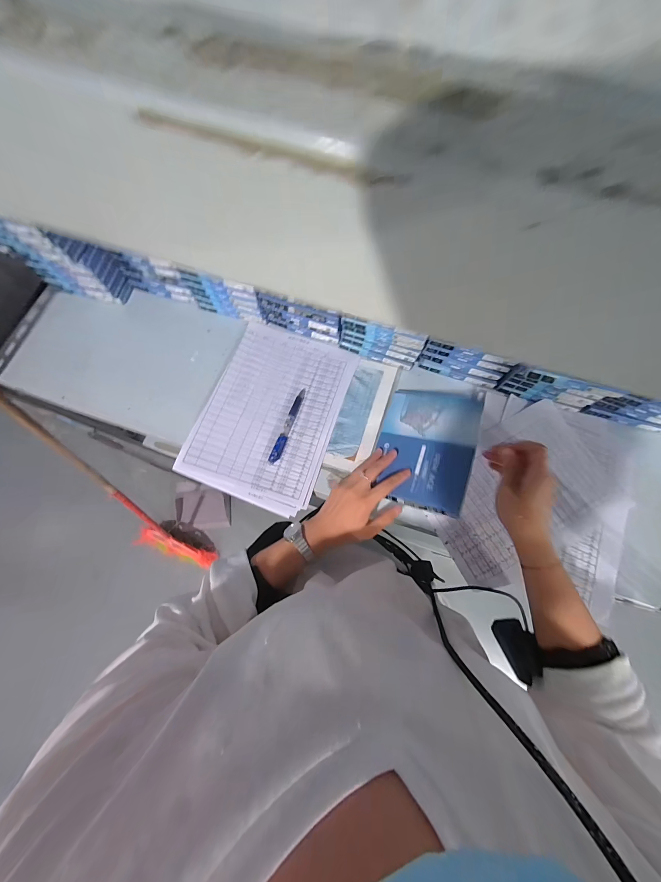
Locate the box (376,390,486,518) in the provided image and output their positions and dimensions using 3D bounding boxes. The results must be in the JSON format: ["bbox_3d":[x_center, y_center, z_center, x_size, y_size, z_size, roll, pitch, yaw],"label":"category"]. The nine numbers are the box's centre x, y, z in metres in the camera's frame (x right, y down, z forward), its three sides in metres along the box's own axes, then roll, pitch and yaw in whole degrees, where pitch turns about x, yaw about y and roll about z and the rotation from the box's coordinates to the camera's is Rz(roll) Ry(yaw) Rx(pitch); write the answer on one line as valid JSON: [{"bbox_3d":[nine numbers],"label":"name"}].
[{"bbox_3d":[0.144,0.006,0.467,0.138,0.010,0.185,11,72,27],"label":"box"}]

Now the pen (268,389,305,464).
[{"bbox_3d":[-0.071,-0.027,0.513,0.018,0.011,0.140,19,75,6],"label":"pen"}]

